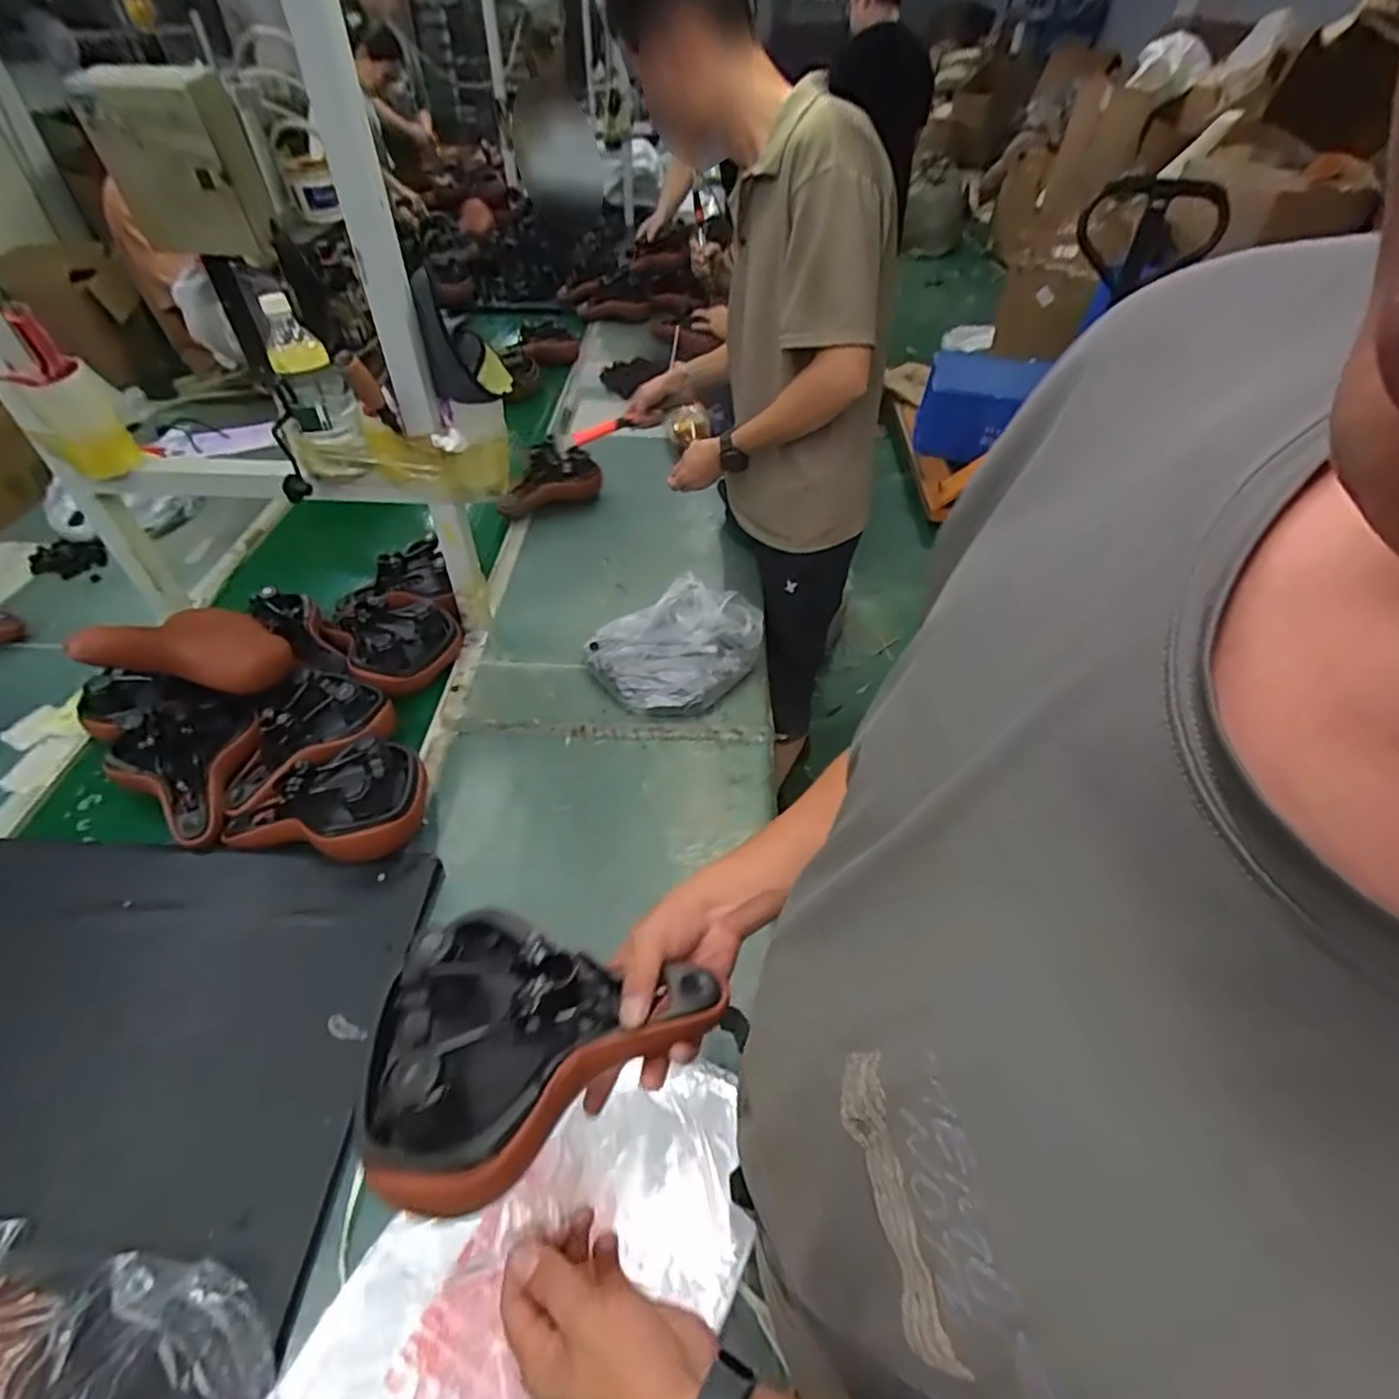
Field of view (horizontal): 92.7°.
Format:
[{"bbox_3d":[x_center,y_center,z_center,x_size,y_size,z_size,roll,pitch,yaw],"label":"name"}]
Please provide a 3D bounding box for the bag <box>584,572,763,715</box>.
[{"bbox_3d":[-0.031,-0.091,1.100,0.287,0.146,0.204,-12,48,-15],"label":"bag"}]

